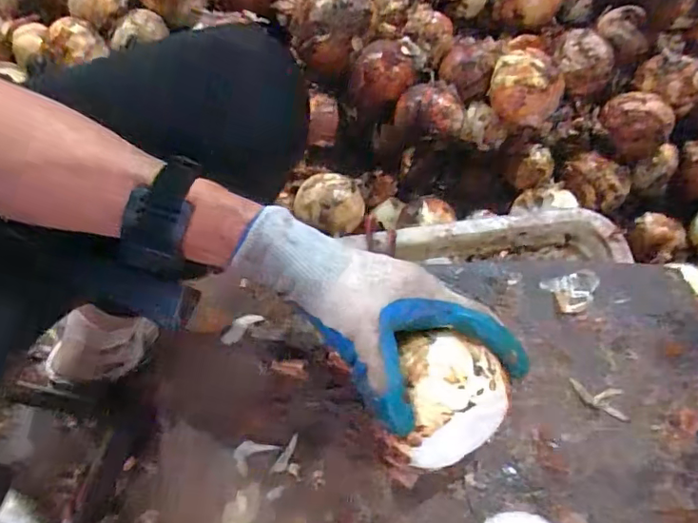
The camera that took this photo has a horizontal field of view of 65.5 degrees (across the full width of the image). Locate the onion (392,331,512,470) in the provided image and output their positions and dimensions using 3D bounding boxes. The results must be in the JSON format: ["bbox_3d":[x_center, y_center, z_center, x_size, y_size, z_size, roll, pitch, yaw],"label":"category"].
[{"bbox_3d":[0.064,0.088,0.339,0.070,0.054,0.074,7,66,0],"label":"onion"}]

